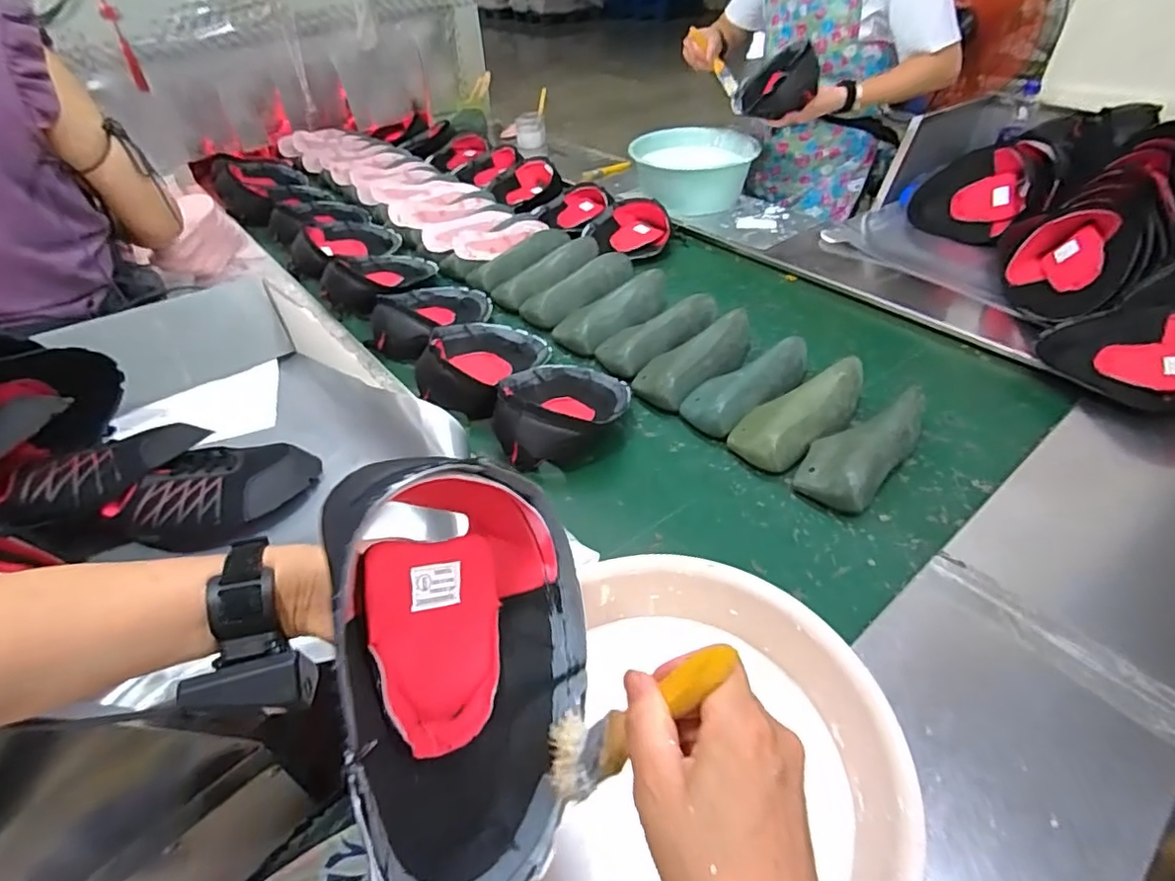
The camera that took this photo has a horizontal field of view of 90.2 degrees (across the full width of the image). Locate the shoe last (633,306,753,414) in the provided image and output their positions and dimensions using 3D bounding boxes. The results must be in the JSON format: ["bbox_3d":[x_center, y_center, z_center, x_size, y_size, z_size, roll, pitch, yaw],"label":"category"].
[{"bbox_3d":[0.182,-0.135,0.952,0.241,0.066,0.113,-31,50,-28],"label":"shoe last"}]

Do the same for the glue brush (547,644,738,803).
[{"bbox_3d":[0.023,0.143,0.306,0.018,0.149,0.045,23,38,-21],"label":"glue brush"}]

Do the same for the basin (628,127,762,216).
[{"bbox_3d":[0.263,-0.687,1.479,0.308,0.113,0.285,-4,43,-2],"label":"basin"}]

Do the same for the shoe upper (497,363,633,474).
[{"bbox_3d":[-0.035,-0.062,0.849,0.166,0.104,0.238,15,45,19],"label":"shoe upper"}]

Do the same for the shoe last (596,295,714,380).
[{"bbox_3d":[0.123,-0.195,1.008,0.241,0.062,0.090,-31,50,-28],"label":"shoe last"}]

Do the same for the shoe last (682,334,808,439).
[{"bbox_3d":[0.245,-0.092,0.897,0.237,0.074,0.094,-30,49,-27],"label":"shoe last"}]

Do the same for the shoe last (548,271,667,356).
[{"bbox_3d":[0.055,-0.235,1.050,0.230,0.065,0.092,-30,49,-27],"label":"shoe last"}]

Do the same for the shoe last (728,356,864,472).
[{"bbox_3d":[0.309,-0.045,0.839,0.242,0.076,0.100,-30,49,-27],"label":"shoe last"}]

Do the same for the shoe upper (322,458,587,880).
[{"bbox_3d":[-0.085,0.131,0.343,0.095,0.234,0.183,-9,-9,33],"label":"shoe upper"}]

